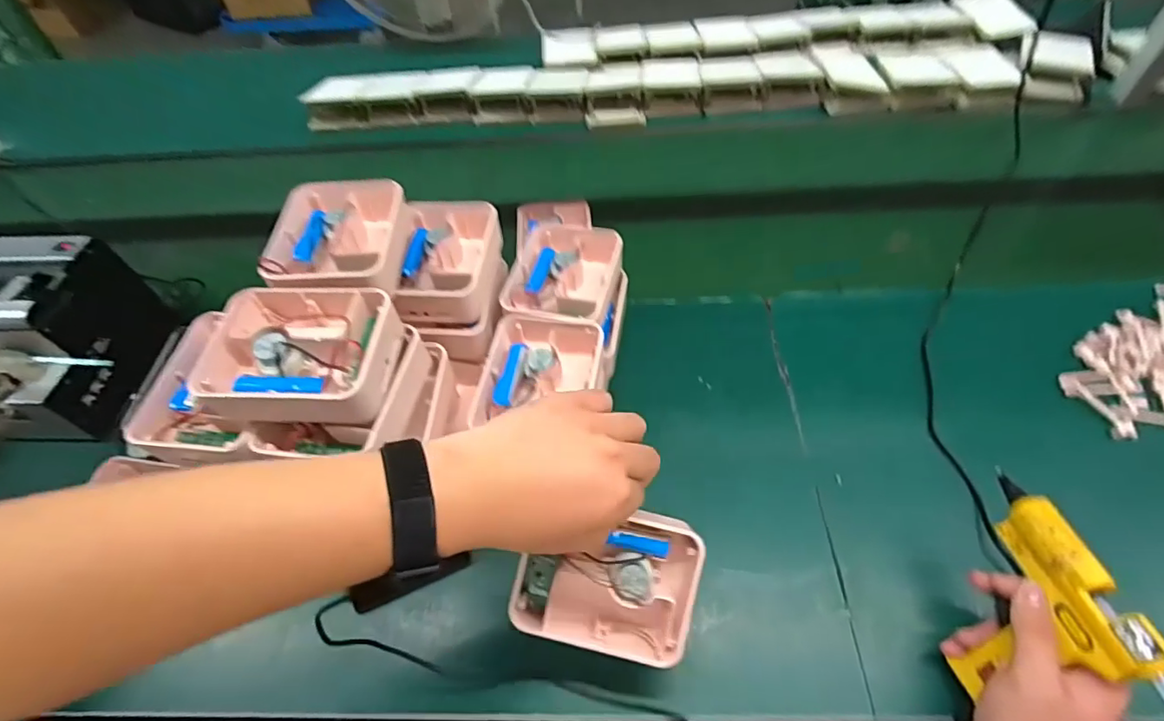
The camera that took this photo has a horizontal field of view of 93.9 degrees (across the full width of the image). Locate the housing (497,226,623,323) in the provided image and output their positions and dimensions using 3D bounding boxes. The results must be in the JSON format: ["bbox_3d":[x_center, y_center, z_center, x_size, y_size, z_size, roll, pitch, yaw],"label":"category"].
[{"bbox_3d":[-0.016,-0.085,0.564,0.105,0.043,0.136,5,54,8],"label":"housing"}]

